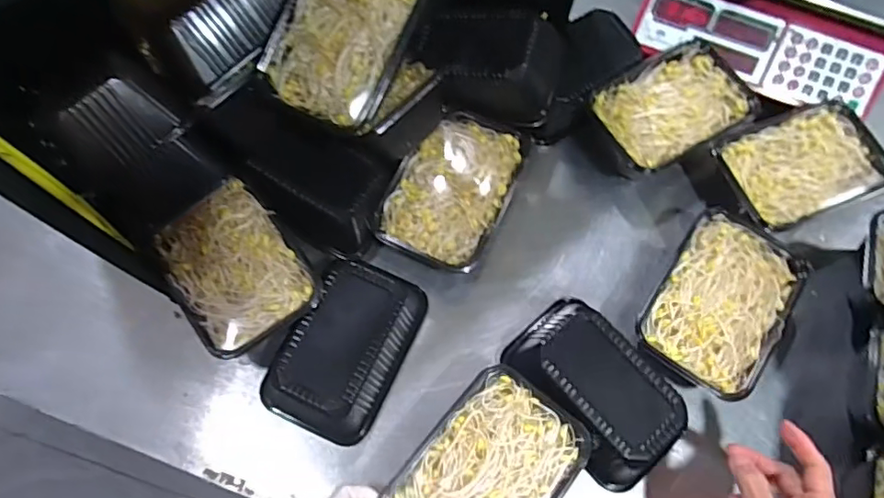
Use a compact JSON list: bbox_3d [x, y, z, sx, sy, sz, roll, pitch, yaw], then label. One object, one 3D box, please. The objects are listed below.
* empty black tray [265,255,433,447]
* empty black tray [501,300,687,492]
[{"bbox_3d":[-0.099,0.099,0.576,0.107,0.077,0.163,26,71,8],"label":"empty black tray"},{"bbox_3d":[0.152,0.139,0.563,0.102,0.073,0.172,-36,74,-14],"label":"empty black tray"}]

